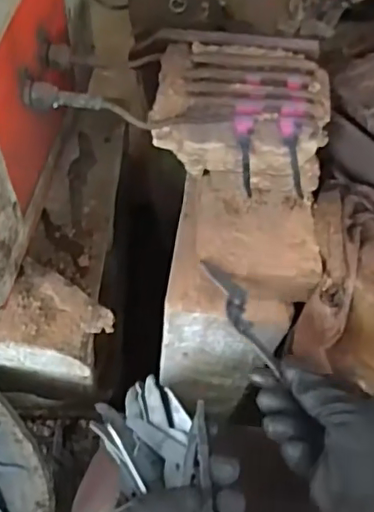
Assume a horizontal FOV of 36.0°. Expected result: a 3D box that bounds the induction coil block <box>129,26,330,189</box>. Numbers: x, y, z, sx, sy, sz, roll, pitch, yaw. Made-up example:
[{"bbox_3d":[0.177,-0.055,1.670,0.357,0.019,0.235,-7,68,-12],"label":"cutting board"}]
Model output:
[{"bbox_3d":[0.047,-0.137,0.556,0.175,0.062,0.172,1,59,-4],"label":"induction coil block"}]

